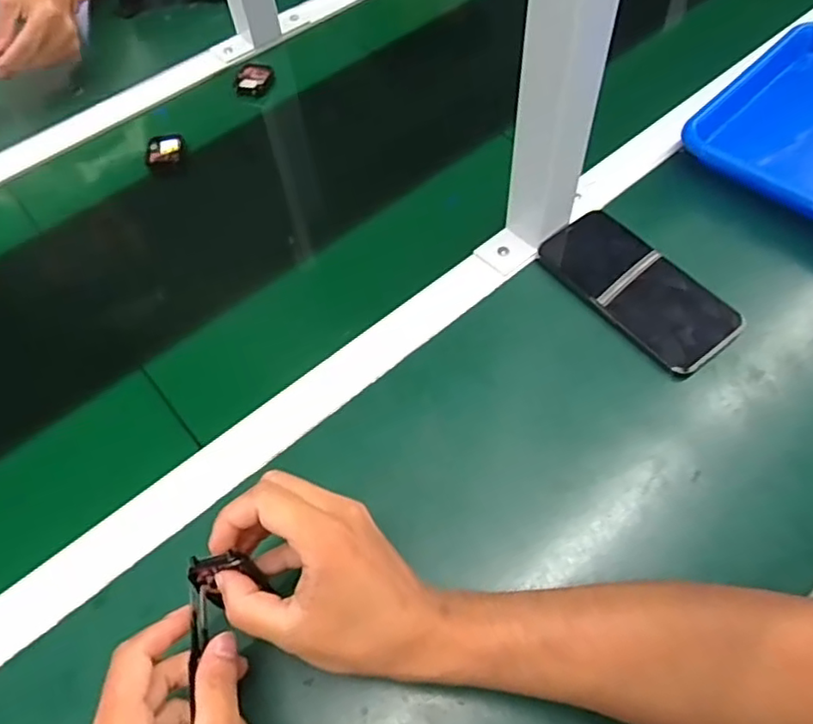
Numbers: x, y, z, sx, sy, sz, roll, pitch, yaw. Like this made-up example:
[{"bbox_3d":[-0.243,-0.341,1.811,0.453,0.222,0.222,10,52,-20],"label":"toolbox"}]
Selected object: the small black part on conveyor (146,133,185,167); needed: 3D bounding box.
[{"bbox_3d":[-0.247,-0.217,0.640,0.041,0.012,0.035,-15,60,-6],"label":"small black part on conveyor"}]

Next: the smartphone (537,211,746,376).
[{"bbox_3d":[0.186,-0.064,0.508,0.076,0.014,0.162,-35,64,-17],"label":"smartphone"}]

